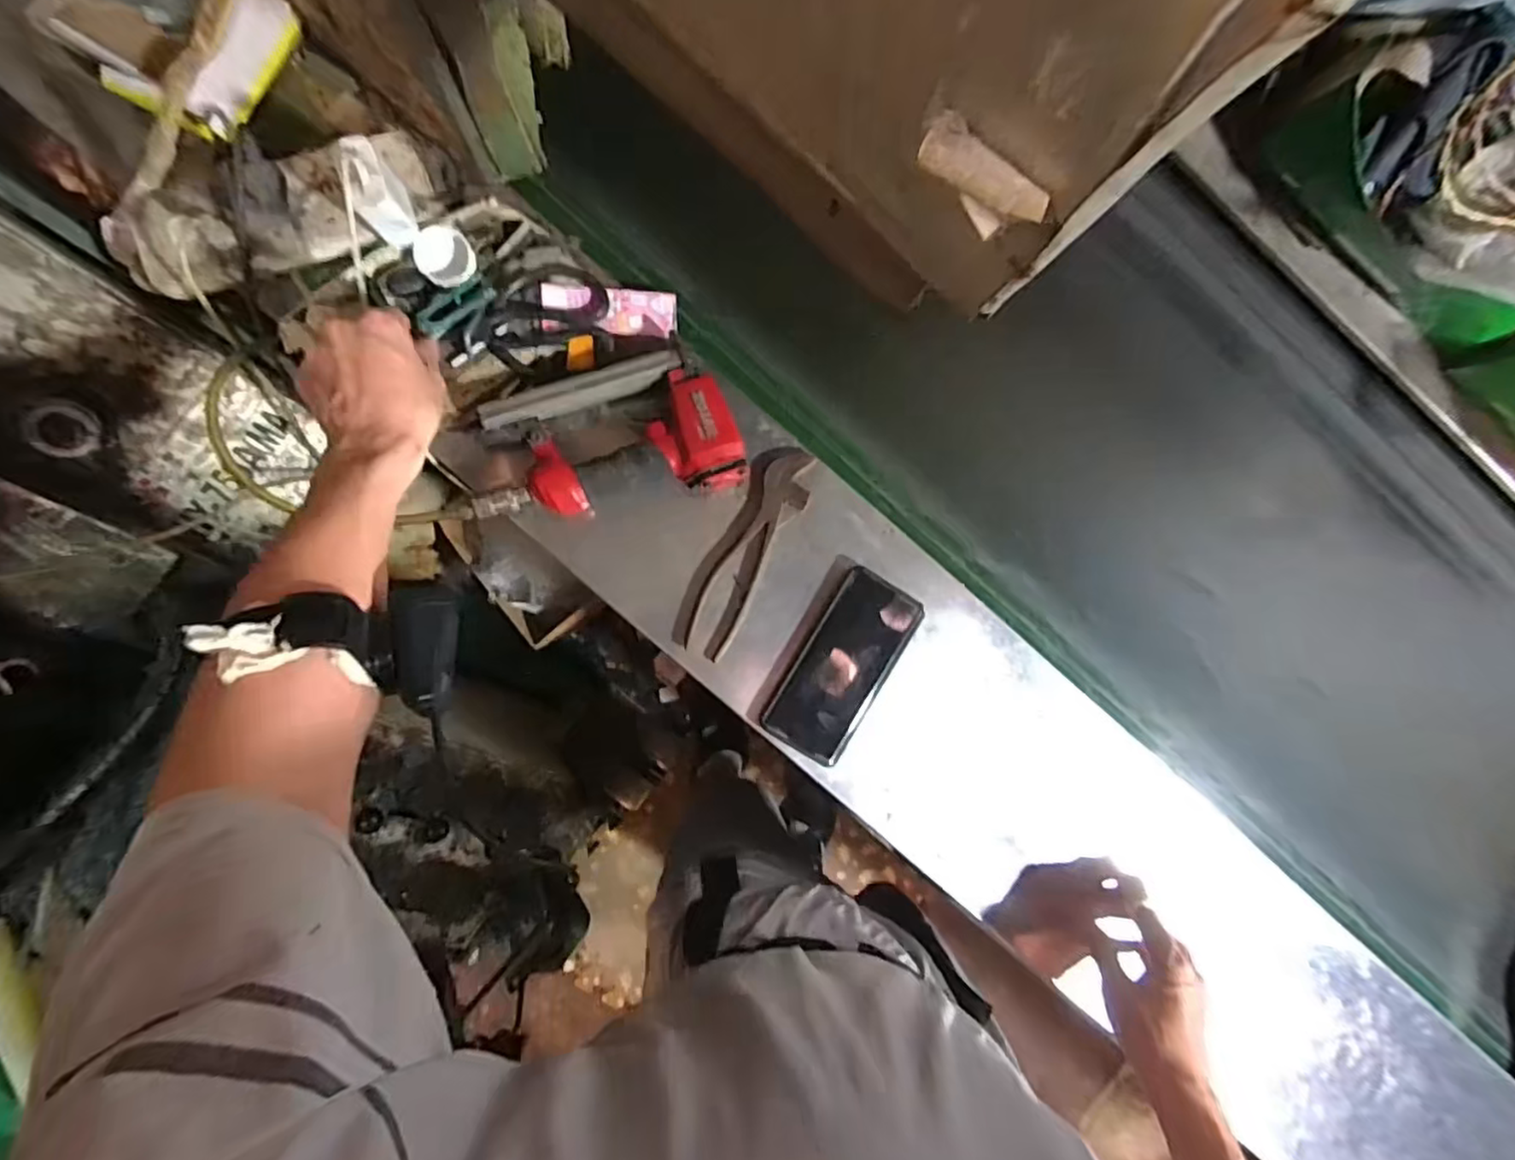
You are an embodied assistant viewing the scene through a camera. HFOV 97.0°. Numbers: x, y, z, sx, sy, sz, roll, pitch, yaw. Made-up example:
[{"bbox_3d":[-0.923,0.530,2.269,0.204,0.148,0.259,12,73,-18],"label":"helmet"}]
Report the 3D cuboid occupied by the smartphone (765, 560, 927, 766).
[{"bbox_3d":[0.082,0.079,0.623,0.080,0.020,0.176,32,83,-7],"label":"smartphone"}]

